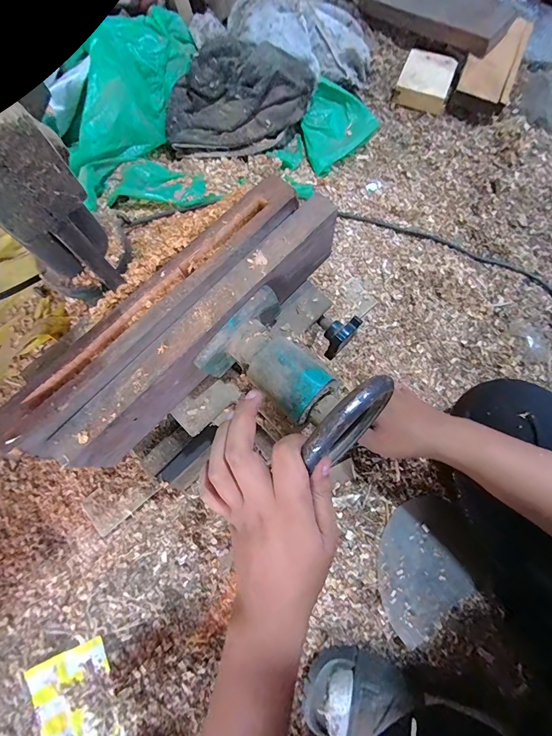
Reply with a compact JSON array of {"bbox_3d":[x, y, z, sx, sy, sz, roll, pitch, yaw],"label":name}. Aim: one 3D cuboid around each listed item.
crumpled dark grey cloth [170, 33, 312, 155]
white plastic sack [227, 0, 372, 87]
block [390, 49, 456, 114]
[{"bbox_3d":[-0.057,-0.439,0.577,0.225,0.082,0.199,3,74,5],"label":"crumpled dark grey cloth"},{"bbox_3d":[0.071,-0.596,0.643,0.302,0.073,0.150,-10,72,-30],"label":"white plastic sack"},{"bbox_3d":[0.307,-0.589,0.729,0.101,0.034,0.120,23,76,8],"label":"block"}]

